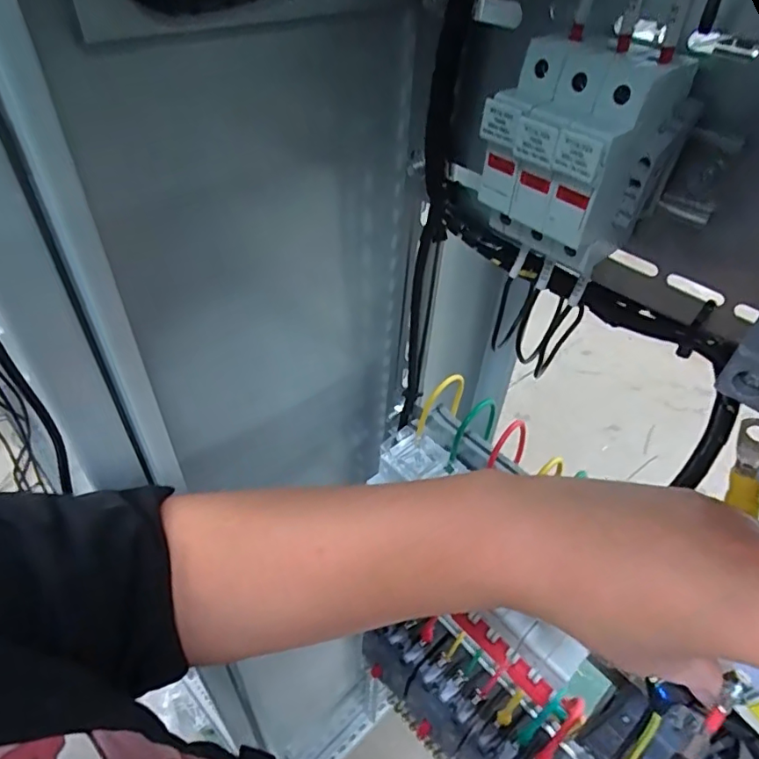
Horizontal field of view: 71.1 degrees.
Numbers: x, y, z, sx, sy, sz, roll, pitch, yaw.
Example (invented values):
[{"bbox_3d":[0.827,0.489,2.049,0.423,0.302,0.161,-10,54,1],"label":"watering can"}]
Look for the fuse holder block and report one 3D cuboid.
[{"bbox_3d":[0.082,-0.089,0.221,0.064,0.078,0.060,-27,51,-27],"label":"fuse holder block"}]

